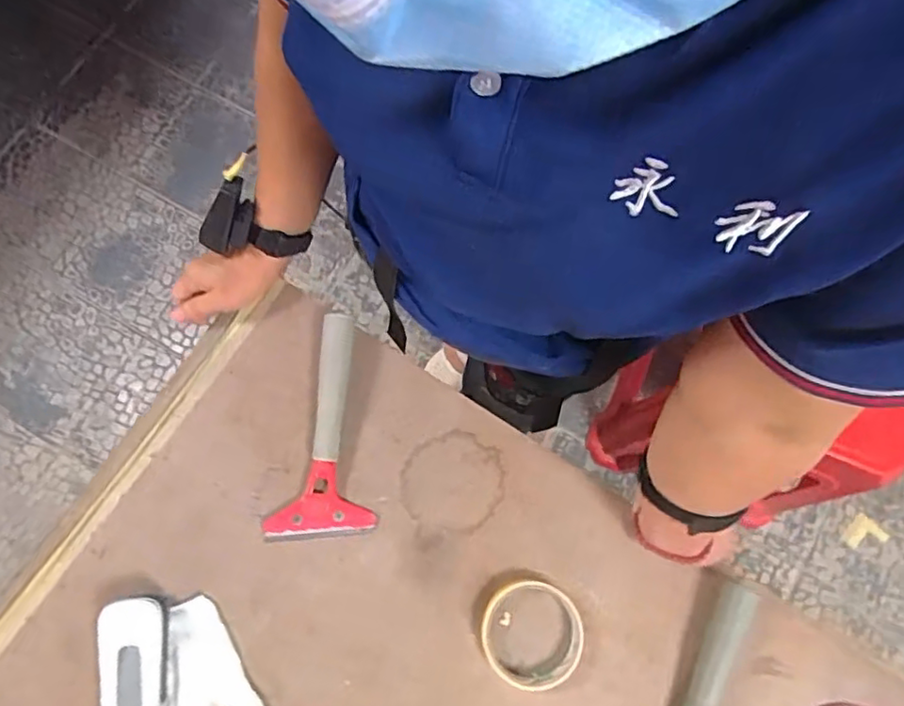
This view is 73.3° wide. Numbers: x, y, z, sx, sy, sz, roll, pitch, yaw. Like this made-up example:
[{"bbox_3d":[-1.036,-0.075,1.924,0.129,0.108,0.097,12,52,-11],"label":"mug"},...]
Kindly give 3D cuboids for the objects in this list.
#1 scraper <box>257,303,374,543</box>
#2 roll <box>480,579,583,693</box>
[{"bbox_3d":[-0.122,0.067,0.565,0.093,0.021,0.206,-1,76,0],"label":"scraper"},{"bbox_3d":[0.069,0.242,0.523,0.085,0.018,0.084,0,76,0],"label":"roll"}]

